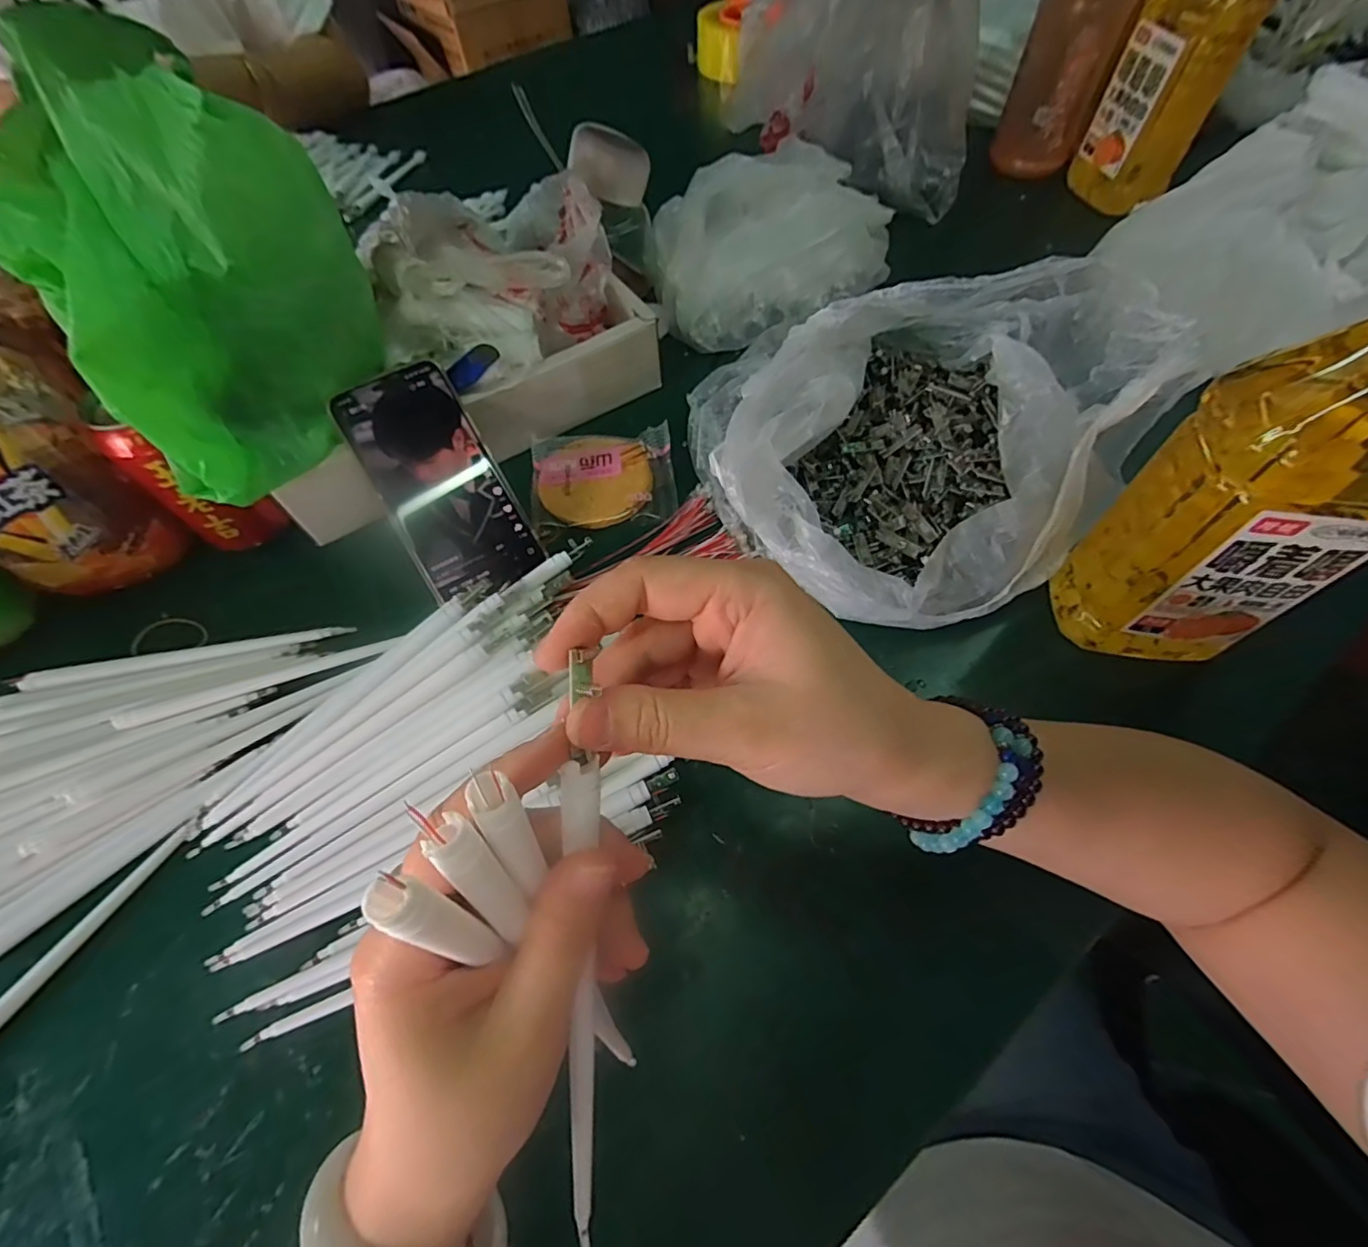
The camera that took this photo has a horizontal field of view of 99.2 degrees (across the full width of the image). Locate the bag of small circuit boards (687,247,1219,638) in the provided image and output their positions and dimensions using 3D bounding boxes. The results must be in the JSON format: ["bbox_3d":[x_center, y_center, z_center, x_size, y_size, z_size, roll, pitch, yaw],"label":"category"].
[{"bbox_3d":[0.160,-0.122,0.367,0.199,0.108,0.253,38,69,21],"label":"bag of small circuit boards"}]

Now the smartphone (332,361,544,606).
[{"bbox_3d":[-0.161,-0.093,0.385,0.076,0.007,0.153,-29,93,-13],"label":"smartphone"}]

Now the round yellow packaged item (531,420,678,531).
[{"bbox_3d":[-0.060,-0.111,0.438,0.104,0.009,0.094,-9,61,-2],"label":"round yellow packaged item"}]

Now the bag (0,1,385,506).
[{"bbox_3d":[-0.250,-0.178,0.313,0.151,0.181,0.083,-39,66,-18],"label":"bag"}]

